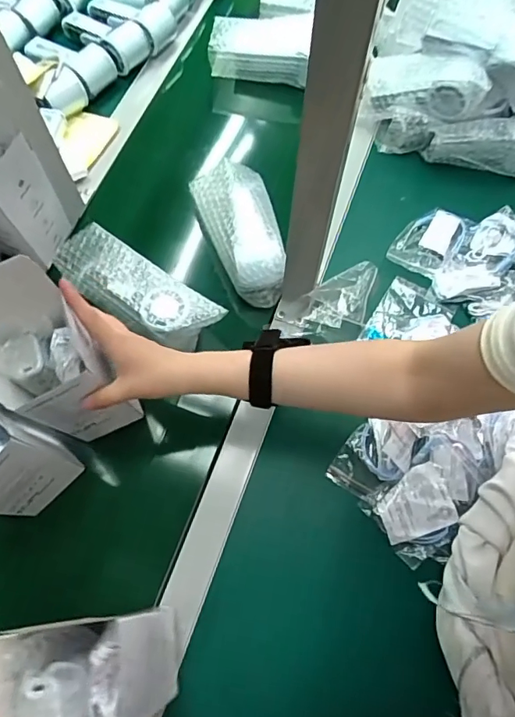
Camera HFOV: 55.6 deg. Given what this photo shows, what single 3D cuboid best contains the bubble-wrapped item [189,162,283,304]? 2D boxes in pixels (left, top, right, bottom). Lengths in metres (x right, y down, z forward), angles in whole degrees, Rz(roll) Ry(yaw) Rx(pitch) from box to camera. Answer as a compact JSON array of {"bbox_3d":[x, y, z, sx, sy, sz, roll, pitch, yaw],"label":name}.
[{"bbox_3d":[-0.025,-0.171,0.635,0.090,0.072,0.201,-11,68,-6],"label":"bubble-wrapped item"}]

